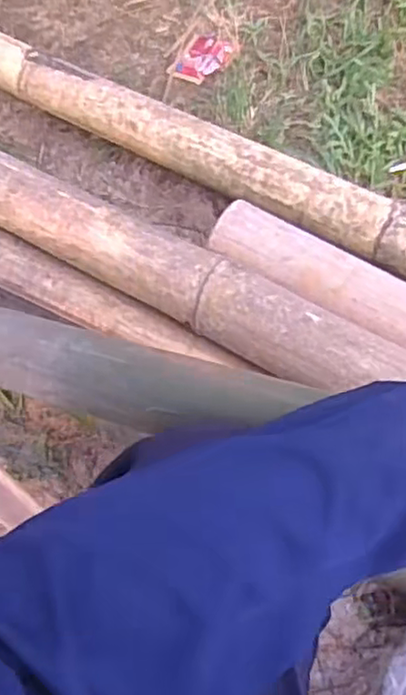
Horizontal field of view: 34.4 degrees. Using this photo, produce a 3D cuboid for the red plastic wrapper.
[{"bbox_3d":[0.001,-0.409,0.930,0.069,0.006,0.091,31,69,18],"label":"red plastic wrapper"}]

